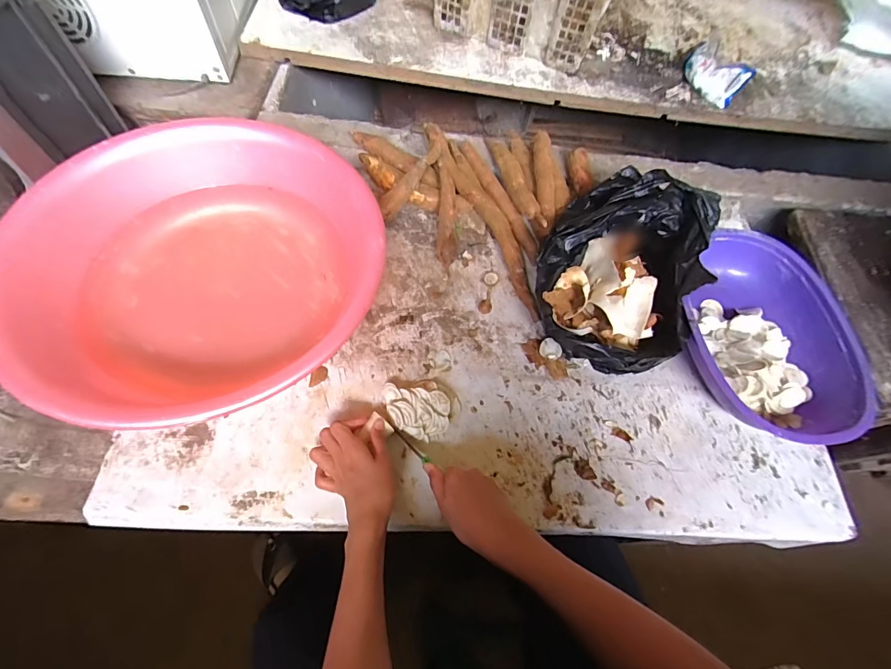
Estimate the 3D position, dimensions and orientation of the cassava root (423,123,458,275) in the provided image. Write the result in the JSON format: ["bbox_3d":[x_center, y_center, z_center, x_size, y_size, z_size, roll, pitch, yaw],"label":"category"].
[{"bbox_3d":[-0.005,-0.234,0.653,0.033,0.052,0.273,-4,66,-5],"label":"cassava root"}]

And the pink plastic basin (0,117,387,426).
[{"bbox_3d":[-0.286,-0.081,0.513,0.416,0.109,0.390,-1,65,-4],"label":"pink plastic basin"}]

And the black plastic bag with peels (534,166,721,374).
[{"bbox_3d":[0.242,-0.090,0.571,0.211,0.099,0.280,24,66,8],"label":"black plastic bag with peels"}]

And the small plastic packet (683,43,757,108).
[{"bbox_3d":[0.509,-0.493,0.787,0.038,0.070,0.122,-37,73,-20],"label":"small plastic packet"}]

